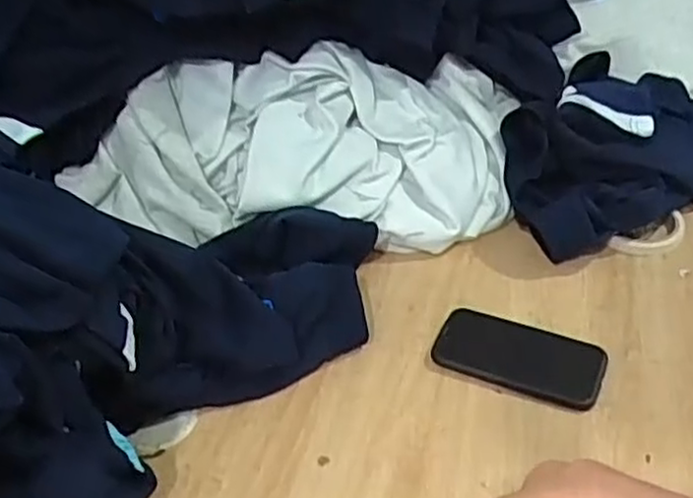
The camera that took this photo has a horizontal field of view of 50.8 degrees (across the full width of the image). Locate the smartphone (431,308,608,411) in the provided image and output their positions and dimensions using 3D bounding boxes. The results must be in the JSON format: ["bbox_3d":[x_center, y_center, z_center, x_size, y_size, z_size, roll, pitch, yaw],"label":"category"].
[{"bbox_3d":[0.164,0.101,0.694,0.154,0.010,0.084,16,43,23],"label":"smartphone"}]

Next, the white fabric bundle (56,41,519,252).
[{"bbox_3d":[-0.039,-0.100,0.833,0.559,0.169,0.226,-15,40,-13],"label":"white fabric bundle"}]

